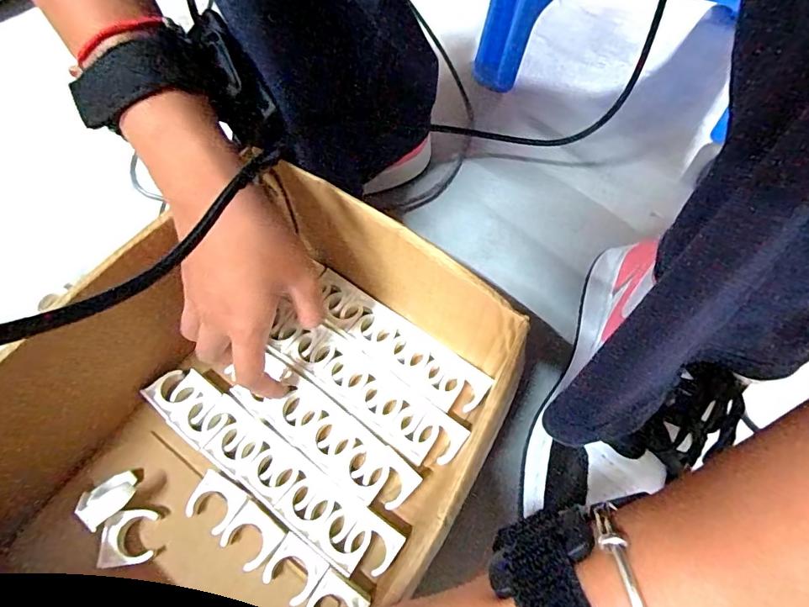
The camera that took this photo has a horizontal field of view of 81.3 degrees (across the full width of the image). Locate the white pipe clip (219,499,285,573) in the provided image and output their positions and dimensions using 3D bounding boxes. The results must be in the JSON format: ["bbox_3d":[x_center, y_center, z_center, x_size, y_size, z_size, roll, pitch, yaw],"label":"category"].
[{"bbox_3d":[-0.098,0.151,0.307,0.033,0.016,0.030,36,67,15],"label":"white pipe clip"}]

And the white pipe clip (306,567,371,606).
[{"bbox_3d":[-0.041,0.186,0.289,0.032,0.012,0.029,31,65,13],"label":"white pipe clip"}]

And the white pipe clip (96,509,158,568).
[{"bbox_3d":[-0.176,0.150,0.303,0.029,0.017,0.031,-3,63,-4],"label":"white pipe clip"}]

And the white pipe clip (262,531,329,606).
[{"bbox_3d":[-0.069,0.168,0.298,0.033,0.016,0.030,32,65,13],"label":"white pipe clip"}]

